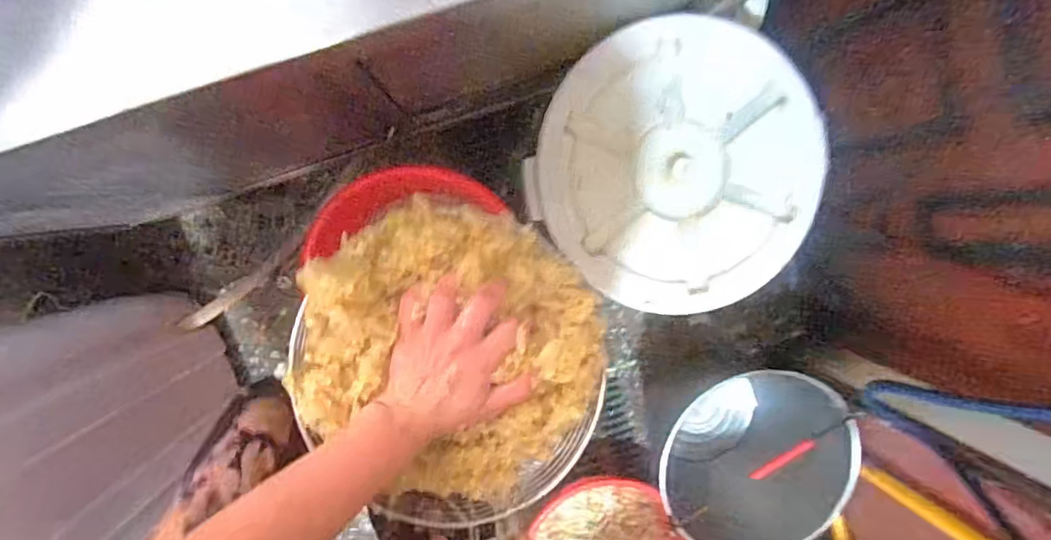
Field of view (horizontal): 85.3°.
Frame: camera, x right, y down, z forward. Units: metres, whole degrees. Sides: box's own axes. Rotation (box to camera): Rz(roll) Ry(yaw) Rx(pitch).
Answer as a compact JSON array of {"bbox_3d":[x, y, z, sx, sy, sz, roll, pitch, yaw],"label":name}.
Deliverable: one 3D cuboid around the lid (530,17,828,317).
[{"bbox_3d":[0.214,-0.138,0.774,0.384,0.027,0.373,0,97,-4],"label":"lid"}]

